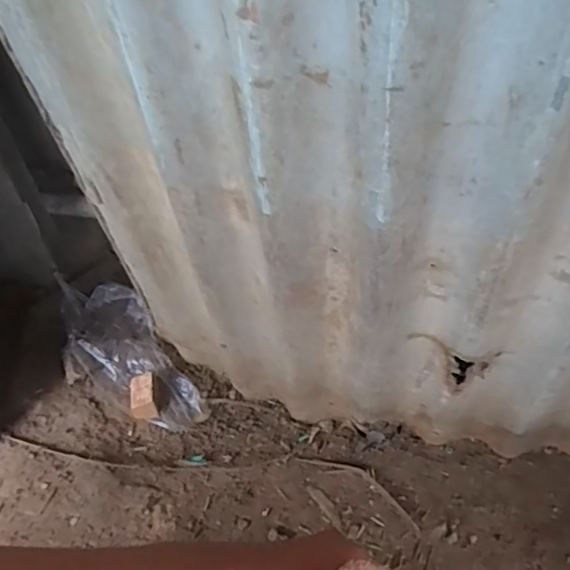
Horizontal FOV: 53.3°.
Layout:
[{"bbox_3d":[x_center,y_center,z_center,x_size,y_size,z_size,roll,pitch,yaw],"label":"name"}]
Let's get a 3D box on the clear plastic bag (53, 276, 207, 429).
[{"bbox_3d":[-0.195,0.088,0.698,0.124,0.046,0.236,-40,76,-22],"label":"clear plastic bag"}]

